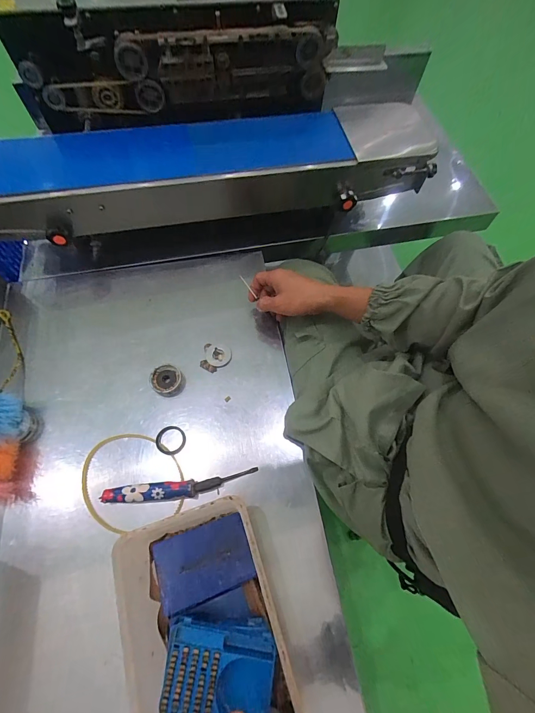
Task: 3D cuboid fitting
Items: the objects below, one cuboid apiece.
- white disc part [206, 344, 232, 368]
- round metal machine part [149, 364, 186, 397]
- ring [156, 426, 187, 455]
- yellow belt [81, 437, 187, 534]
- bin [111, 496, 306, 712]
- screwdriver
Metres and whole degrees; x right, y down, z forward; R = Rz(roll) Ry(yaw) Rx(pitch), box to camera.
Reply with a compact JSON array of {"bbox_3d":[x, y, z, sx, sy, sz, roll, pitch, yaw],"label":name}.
[{"bbox_3d":[-0.081,-0.002,0.529,0.041,0.006,0.039,-7,66,-5],"label":"white disc part"},{"bbox_3d":[-0.158,0.038,0.505,0.051,0.014,0.052,1,65,-2],"label":"round metal machine part"},{"bbox_3d":[-0.143,0.124,0.474,0.043,0.008,0.043,1,65,-2],"label":"ring"},{"bbox_3d":[-0.189,0.170,0.447,0.132,0.009,0.128,1,65,-2],"label":"yellow belt"},{"bbox_3d":[-0.055,0.306,0.335,0.143,0.088,0.248,-17,67,-10],"label":"bin"},{"bbox_3d":[-0.120,0.182,0.441,0.207,0.024,0.025,-6,66,-5],"label":"screwdriver"}]

